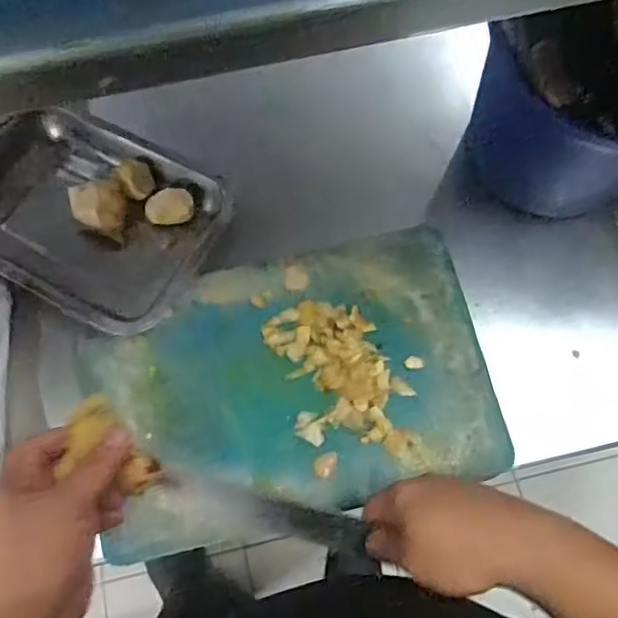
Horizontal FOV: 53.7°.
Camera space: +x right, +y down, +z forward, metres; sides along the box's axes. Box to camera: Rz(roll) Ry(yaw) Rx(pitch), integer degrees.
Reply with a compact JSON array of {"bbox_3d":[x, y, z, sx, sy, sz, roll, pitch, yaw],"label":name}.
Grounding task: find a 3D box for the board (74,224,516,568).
[{"bbox_3d":[-0.018,0.066,0.546,0.347,0.014,0.231,-13,76,-4],"label":"board"}]

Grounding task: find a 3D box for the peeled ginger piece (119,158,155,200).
[{"bbox_3d":[-0.169,-0.130,0.602,0.031,0.025,0.041,-35,75,-10],"label":"peeled ginger piece"}]

